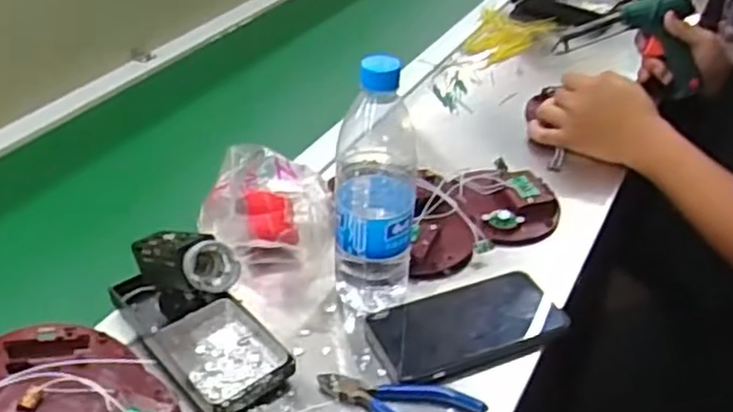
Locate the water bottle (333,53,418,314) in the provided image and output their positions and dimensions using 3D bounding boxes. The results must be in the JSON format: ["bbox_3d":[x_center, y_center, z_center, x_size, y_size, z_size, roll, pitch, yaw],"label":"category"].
[{"bbox_3d":[0.008,-0.008,0.606,0.066,0.229,0.059,3,36,2],"label":"water bottle"}]

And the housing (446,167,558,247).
[{"bbox_3d":[0.146,0.001,0.765,0.106,0.028,0.108,1,36,-1],"label":"housing"}]

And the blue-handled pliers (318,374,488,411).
[{"bbox_3d":[0.024,0.153,0.564,0.126,0.011,0.052,13,37,16],"label":"blue-handled pliers"}]

